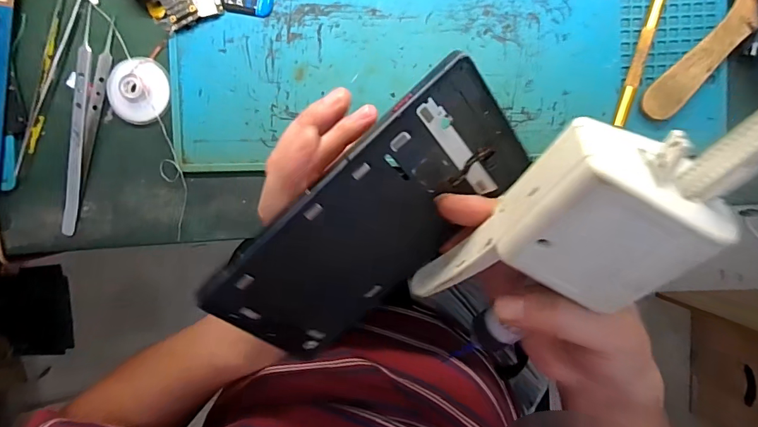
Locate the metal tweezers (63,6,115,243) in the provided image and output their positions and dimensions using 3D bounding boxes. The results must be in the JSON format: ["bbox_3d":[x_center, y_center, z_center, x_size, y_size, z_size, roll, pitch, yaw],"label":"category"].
[{"bbox_3d":[-0.206,-0.060,0.287,0.013,0.019,0.152,12,95,0],"label":"metal tweezers"}]

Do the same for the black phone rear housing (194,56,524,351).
[{"bbox_3d":[-0.001,0.007,0.205,0.160,0.004,0.081,-42,127,6],"label":"black phone rear housing"}]

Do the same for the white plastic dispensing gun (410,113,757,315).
[{"bbox_3d":[0.098,-0.008,0.157,0.216,0.034,0.067,-36,94,33],"label":"white plastic dispensing gun"}]

